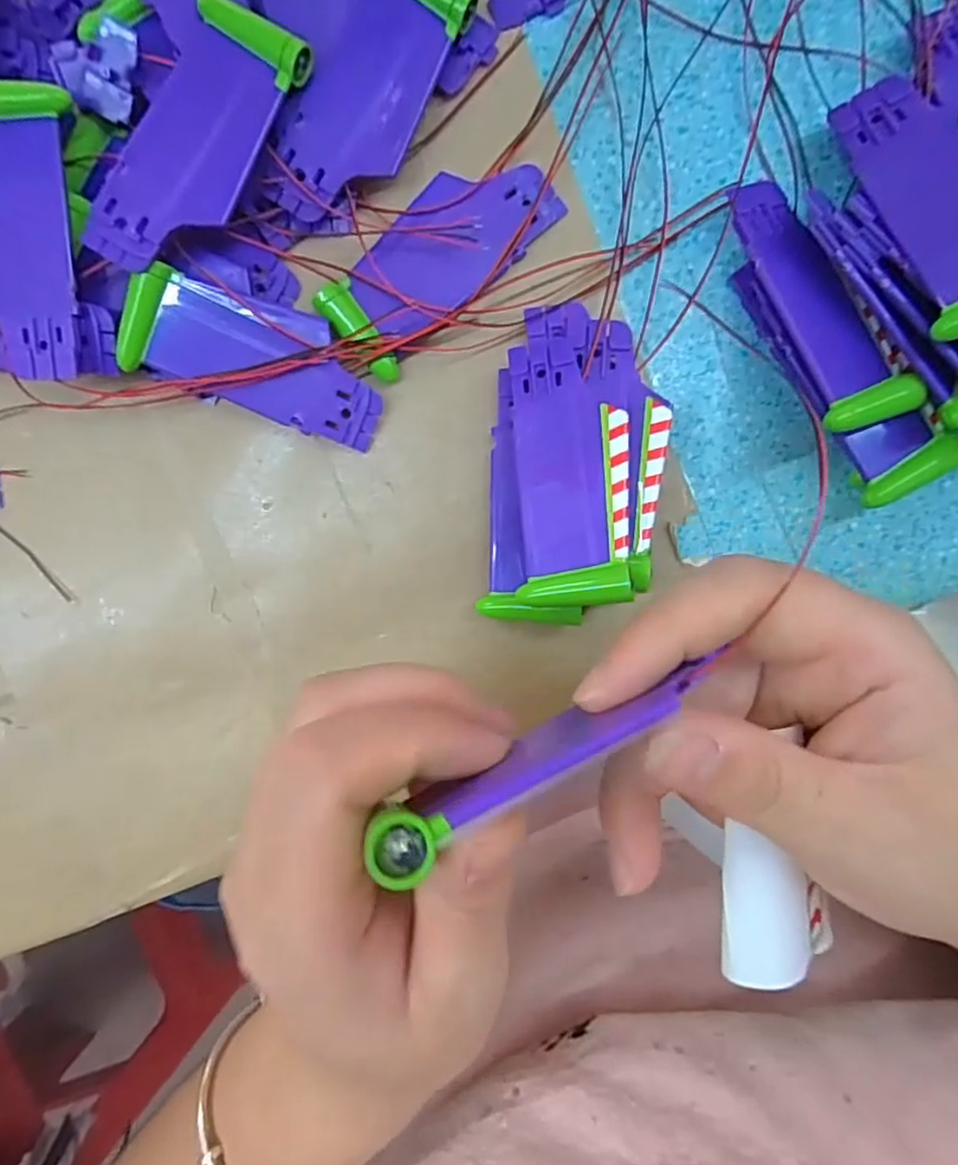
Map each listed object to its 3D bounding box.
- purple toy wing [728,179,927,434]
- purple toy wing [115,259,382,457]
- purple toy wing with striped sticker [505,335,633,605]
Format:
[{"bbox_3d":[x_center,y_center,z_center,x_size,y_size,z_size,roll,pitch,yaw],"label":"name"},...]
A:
[{"bbox_3d":[0.113,-0.094,0.217,0.035,0.006,0.089,-18,84,-14],"label":"purple toy wing"},{"bbox_3d":[-0.076,-0.078,0.229,0.085,0.022,0.036,20,97,-3],"label":"purple toy wing"},{"bbox_3d":[0.030,-0.037,0.218,0.037,0.012,0.089,-7,82,1],"label":"purple toy wing with striped sticker"}]

